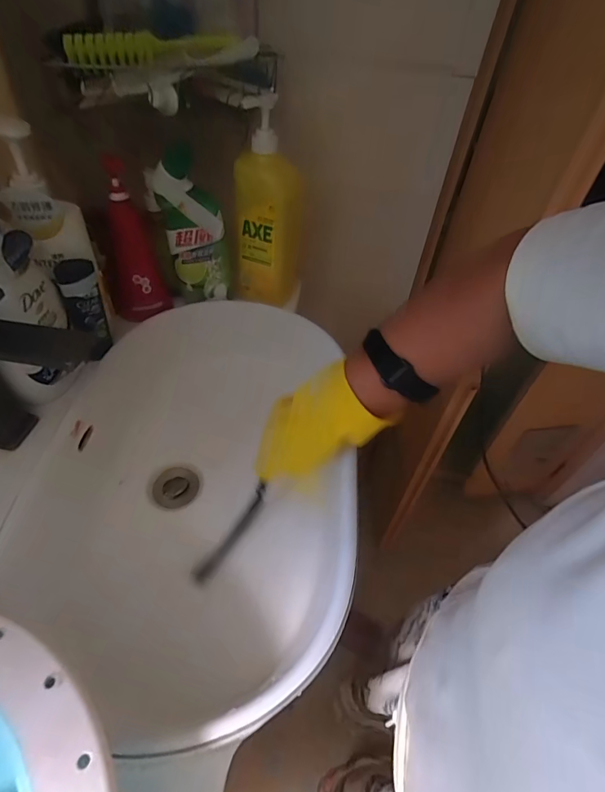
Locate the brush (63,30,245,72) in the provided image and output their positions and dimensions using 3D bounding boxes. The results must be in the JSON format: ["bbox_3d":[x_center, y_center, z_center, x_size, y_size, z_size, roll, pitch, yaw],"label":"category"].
[{"bbox_3d":[-0.155,-0.361,0.426,0.173,0.032,0.027,-8,49,-13],"label":"brush"}]

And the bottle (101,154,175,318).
[{"bbox_3d":[-0.238,-0.207,0.563,0.076,0.218,0.063,-14,50,-18],"label":"bottle"}]

